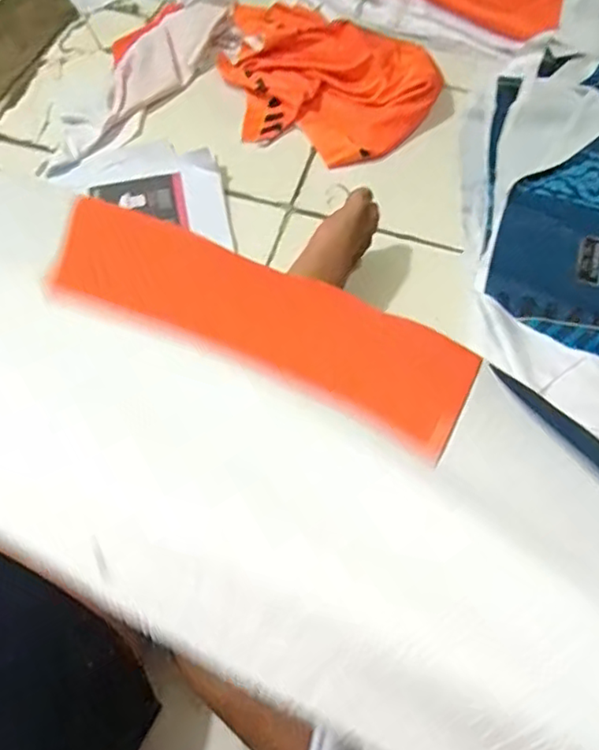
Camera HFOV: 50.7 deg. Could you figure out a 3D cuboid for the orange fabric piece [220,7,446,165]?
[{"bbox_3d":[0.004,-0.405,0.843,0.243,0.034,0.323,-39,69,-23],"label":"orange fabric piece"}]

